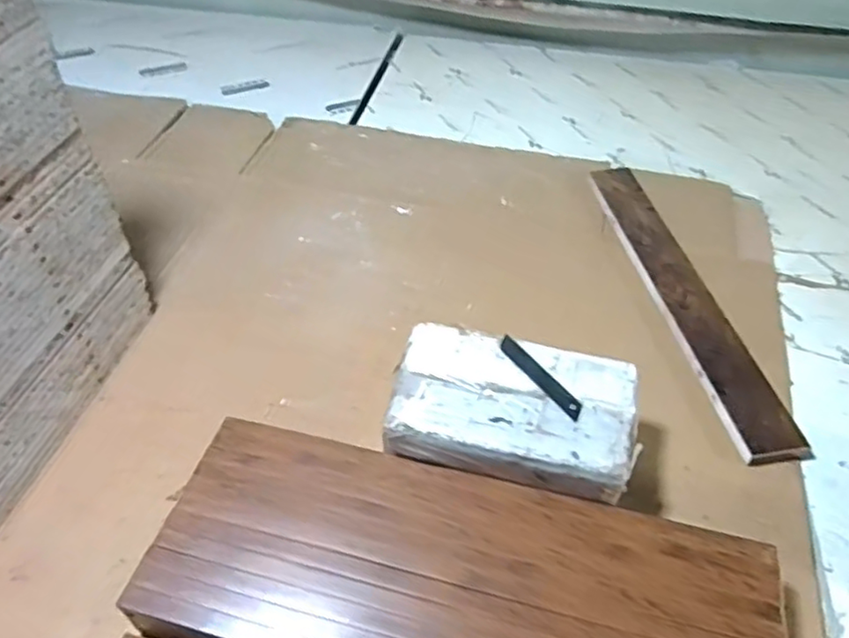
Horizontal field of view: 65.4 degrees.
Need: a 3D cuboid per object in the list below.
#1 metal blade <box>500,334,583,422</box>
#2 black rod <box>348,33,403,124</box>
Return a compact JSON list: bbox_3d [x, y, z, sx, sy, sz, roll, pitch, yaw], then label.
[{"bbox_3d":[0.101,0.049,0.576,0.017,0.004,0.098,-28,53,-23],"label":"metal blade"},{"bbox_3d":[-0.080,-0.427,1.164,0.016,0.011,0.314,10,48,9],"label":"black rod"}]

